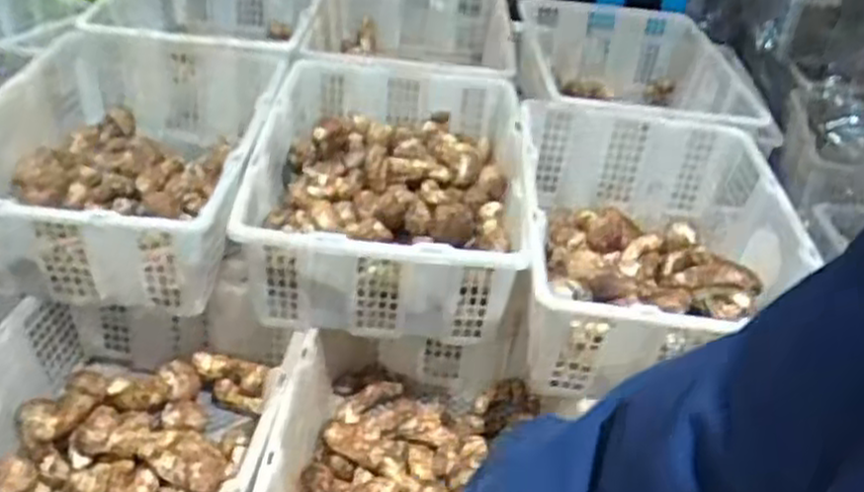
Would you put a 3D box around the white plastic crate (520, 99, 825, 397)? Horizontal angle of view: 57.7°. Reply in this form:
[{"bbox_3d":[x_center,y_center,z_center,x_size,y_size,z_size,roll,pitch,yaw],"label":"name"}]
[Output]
[{"bbox_3d":[0.294,-0.009,1.070,0.359,0.167,0.505,10,36,4],"label":"white plastic crate"}]

